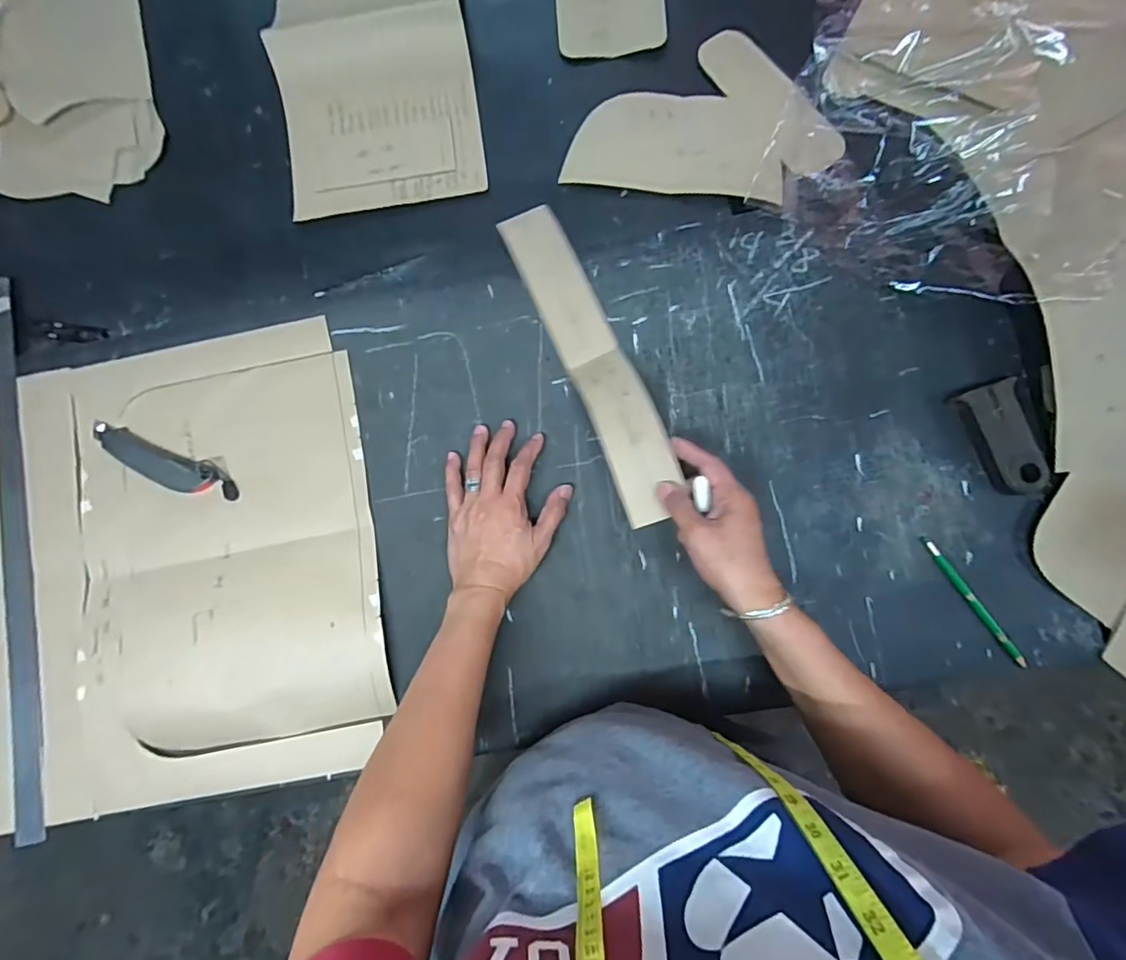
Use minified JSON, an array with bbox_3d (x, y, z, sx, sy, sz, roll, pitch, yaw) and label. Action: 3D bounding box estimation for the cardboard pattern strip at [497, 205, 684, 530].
[{"bbox_3d":[0.028,-0.134,0.564,0.066,0.033,0.373,-21,70,0],"label":"cardboard pattern strip"}]

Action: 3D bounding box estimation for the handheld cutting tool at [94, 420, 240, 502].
[{"bbox_3d":[-0.428,-0.018,0.576,0.175,0.013,0.039,20,83,5],"label":"handheld cutting tool"}]

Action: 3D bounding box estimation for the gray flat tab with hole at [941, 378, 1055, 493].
[{"bbox_3d":[0.423,-0.039,0.524,0.049,0.029,0.108,-14,82,1],"label":"gray flat tab with hole"}]

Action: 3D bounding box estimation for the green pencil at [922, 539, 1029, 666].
[{"bbox_3d":[0.390,0.114,0.519,0.010,0.005,0.142,-33,82,-2],"label":"green pencil"}]

